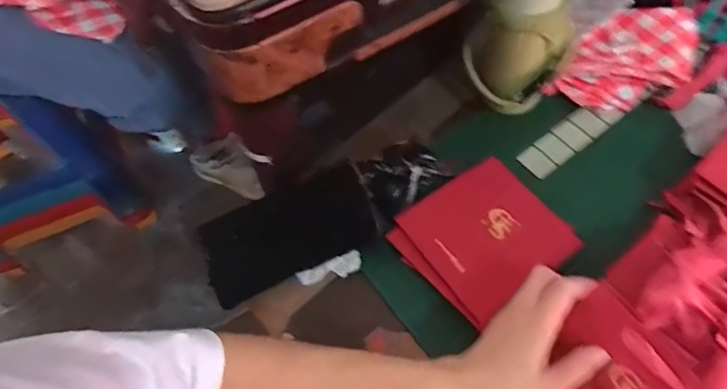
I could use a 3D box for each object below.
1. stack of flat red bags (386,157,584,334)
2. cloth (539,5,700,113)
[{"bbox_3d":[0.126,0.047,0.540,0.152,0.011,0.136,-38,77,-3],"label":"stack of flat red bags"},{"bbox_3d":[0.349,-0.176,0.655,0.131,0.040,0.196,35,67,20],"label":"cloth"}]

